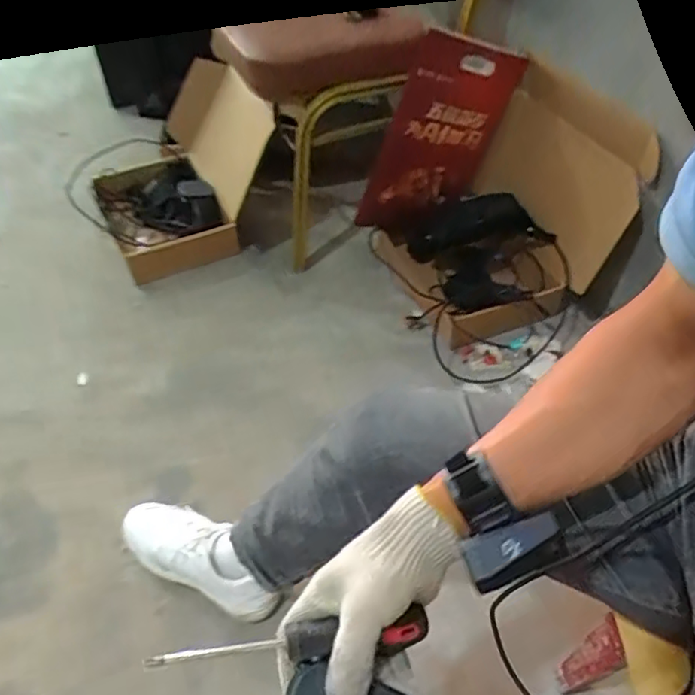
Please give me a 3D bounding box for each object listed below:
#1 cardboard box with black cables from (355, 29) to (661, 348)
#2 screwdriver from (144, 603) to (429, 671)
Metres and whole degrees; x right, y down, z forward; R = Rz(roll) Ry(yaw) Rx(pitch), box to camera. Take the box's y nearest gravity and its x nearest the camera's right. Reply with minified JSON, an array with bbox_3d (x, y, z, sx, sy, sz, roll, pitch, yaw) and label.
[{"bbox_3d":[0.306,-0.296,1.127,0.426,0.394,0.371,-23,51,-20],"label":"cardboard box with black cables"},{"bbox_3d":[-0.040,0.214,0.437,0.203,0.029,0.025,-3,48,-7],"label":"screwdriver"}]

